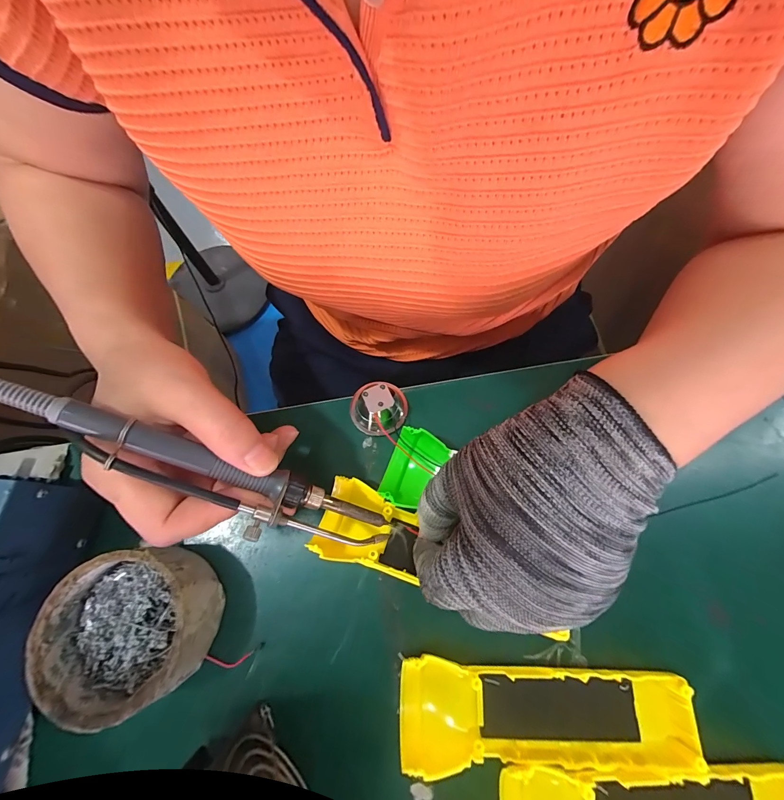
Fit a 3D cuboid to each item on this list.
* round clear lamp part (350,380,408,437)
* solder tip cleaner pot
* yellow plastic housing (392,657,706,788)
[{"bbox_3d":[-0.011,0.003,0.259,0.043,0.027,0.040,0,70,0],"label":"round clear lamp part"},{"bbox_3d":[-0.153,0.137,0.208,0.087,0.047,0.082,0,70,0],"label":"solder tip cleaner pot"},{"bbox_3d":[0.087,0.180,0.196,0.162,0.025,0.044,2,70,1],"label":"yellow plastic housing"}]

